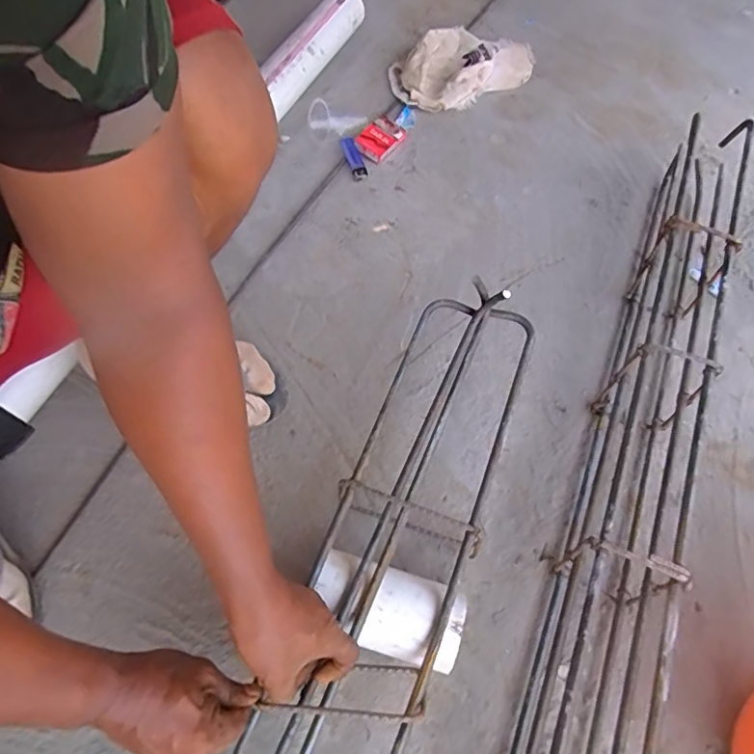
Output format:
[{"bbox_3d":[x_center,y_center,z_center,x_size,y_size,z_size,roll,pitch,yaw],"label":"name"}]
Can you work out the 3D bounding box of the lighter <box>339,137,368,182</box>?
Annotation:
[{"bbox_3d":[-0.040,-0.371,0.913,0.024,0.011,0.088,-18,75,-11],"label":"lighter"}]

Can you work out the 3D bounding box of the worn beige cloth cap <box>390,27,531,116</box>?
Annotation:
[{"bbox_3d":[0.169,-0.612,1.043,0.311,0.054,0.183,-26,63,-14],"label":"worn beige cloth cap"}]

